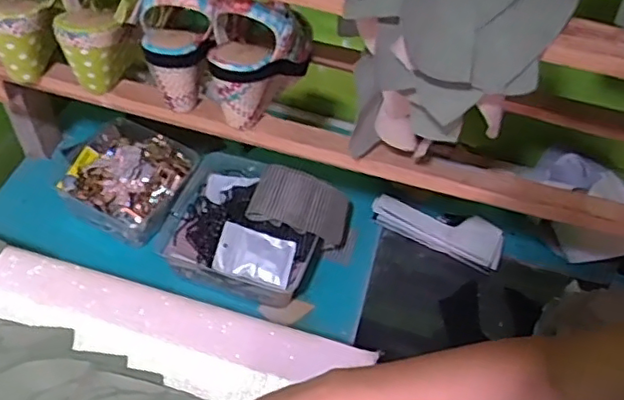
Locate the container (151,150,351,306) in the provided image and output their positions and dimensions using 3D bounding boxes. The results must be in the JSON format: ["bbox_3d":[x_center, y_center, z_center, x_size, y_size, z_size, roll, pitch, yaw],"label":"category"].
[{"bbox_3d":[-0.080,0.031,0.812,0.232,0.077,0.201,23,53,12],"label":"container"}]

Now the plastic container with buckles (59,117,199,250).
[{"bbox_3d":[-0.269,-0.033,0.852,0.172,0.063,0.162,22,53,11],"label":"plastic container with buckles"}]

